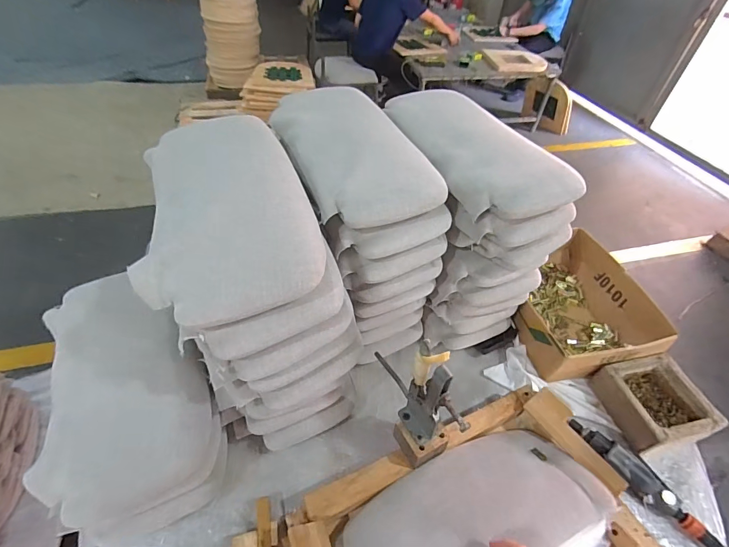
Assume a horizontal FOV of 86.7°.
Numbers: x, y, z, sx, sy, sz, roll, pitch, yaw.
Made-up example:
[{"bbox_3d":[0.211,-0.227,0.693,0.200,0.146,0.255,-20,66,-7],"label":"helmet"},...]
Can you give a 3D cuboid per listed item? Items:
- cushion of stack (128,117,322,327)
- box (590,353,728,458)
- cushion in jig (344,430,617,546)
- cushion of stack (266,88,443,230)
[{"bbox_3d":[-0.202,-0.108,0.570,0.228,0.054,0.393,-10,48,-14],"label":"cushion of stack"},{"bbox_3d":[0.593,0.264,0.789,0.174,0.071,0.168,-8,47,-11],"label":"box"},{"bbox_3d":[0.168,0.397,0.591,0.378,0.088,0.223,-20,51,-22],"label":"cushion in jig"},{"bbox_3d":[-0.021,-0.235,0.712,0.219,0.055,0.407,-16,49,-18],"label":"cushion of stack"}]

